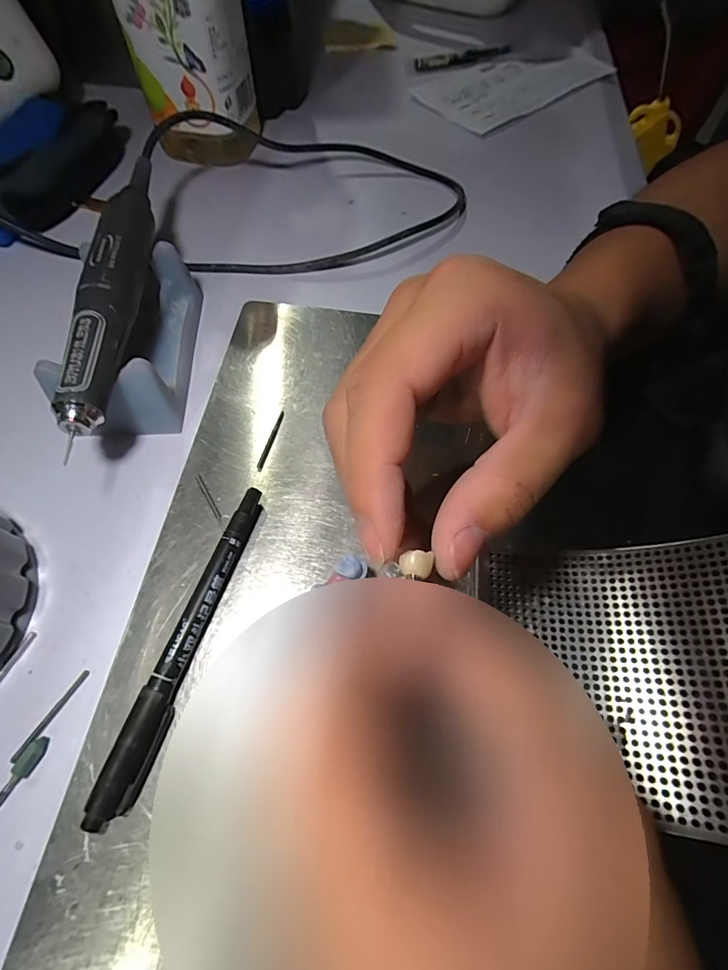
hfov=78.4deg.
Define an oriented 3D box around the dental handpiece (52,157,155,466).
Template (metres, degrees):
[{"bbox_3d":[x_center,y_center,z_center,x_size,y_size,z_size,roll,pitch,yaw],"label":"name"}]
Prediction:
[{"bbox_3d":[-0.128,-0.110,0.229,0.022,0.021,0.199,-4,62,-3],"label":"dental handpiece"}]

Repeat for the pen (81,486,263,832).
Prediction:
[{"bbox_3d":[-0.072,0.062,0.187,0.013,0.012,0.135,15,63,7],"label":"pen"}]

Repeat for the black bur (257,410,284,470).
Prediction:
[{"bbox_3d":[-0.050,-0.025,0.238,0.004,0.004,0.038,15,62,7],"label":"black bur"}]

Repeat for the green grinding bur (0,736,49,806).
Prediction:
[{"bbox_3d":[-0.134,0.115,0.162,0.006,0.006,0.046,28,65,13],"label":"green grinding bur"}]

